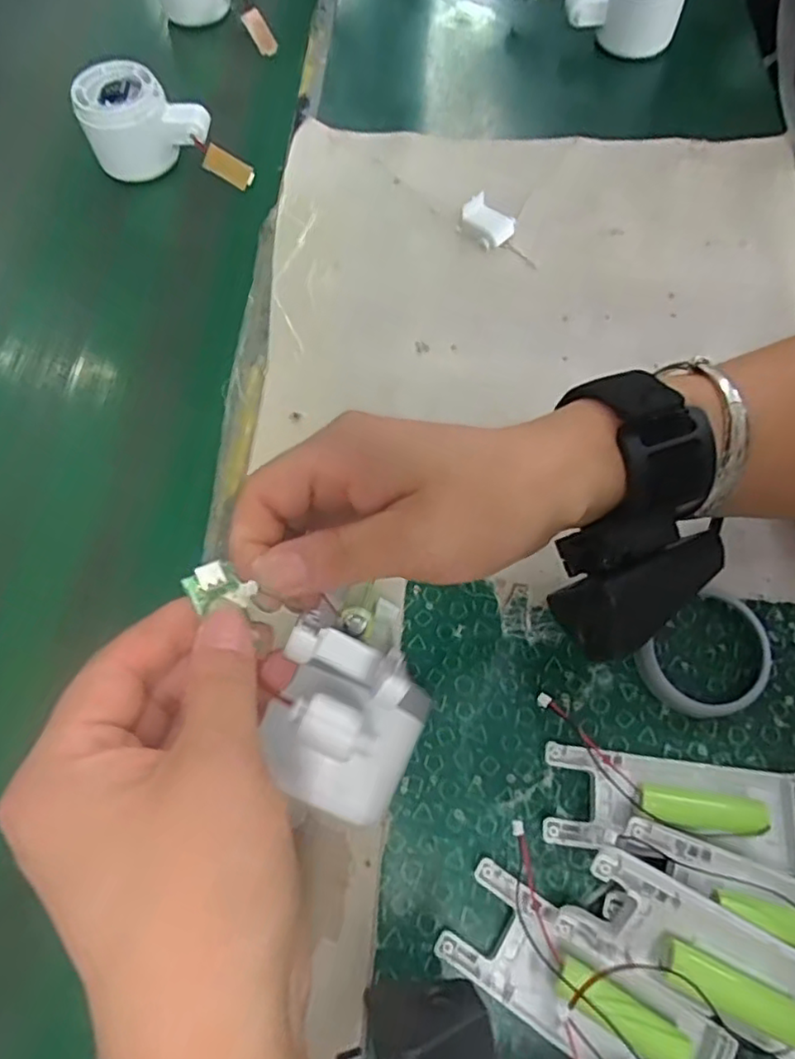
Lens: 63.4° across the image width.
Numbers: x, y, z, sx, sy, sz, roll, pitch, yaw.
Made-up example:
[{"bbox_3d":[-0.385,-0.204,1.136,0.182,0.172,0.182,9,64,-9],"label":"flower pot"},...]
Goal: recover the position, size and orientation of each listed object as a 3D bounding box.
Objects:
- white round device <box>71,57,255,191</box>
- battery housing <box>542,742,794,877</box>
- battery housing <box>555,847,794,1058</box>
[{"bbox_3d":[-0.154,-0.270,0.438,0.117,0.052,0.049,15,67,9],"label":"white round device"},{"bbox_3d":[0.114,0.111,0.261,0.105,0.022,0.040,7,66,5],"label":"battery housing"},{"bbox_3d":[0.113,0.154,0.227,0.102,0.023,0.034,25,69,13],"label":"battery housing"}]

